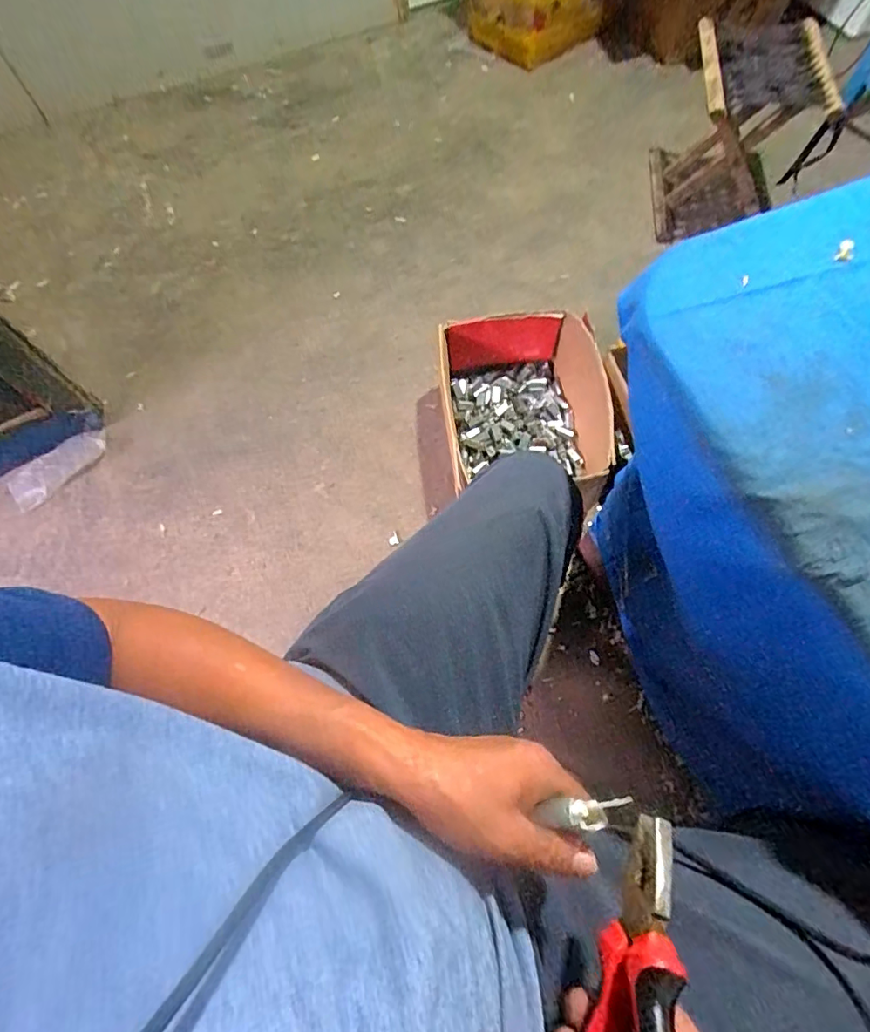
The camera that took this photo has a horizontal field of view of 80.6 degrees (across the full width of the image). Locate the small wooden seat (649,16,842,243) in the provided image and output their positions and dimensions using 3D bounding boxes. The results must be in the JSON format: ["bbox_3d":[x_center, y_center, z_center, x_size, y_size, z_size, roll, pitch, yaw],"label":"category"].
[{"bbox_3d":[0.723,-0.931,1.249,0.282,0.318,0.296,3,68,3],"label":"small wooden seat"}]

